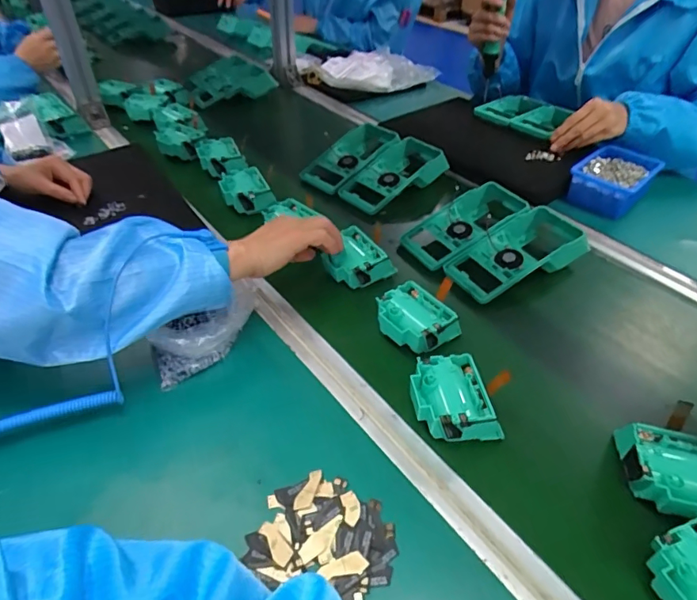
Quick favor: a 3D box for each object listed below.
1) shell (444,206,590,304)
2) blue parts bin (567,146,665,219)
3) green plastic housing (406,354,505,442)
[{"bbox_3d":[0.220,-0.063,0.627,0.195,0.044,0.088,-22,47,-19],"label":"shell"},{"bbox_3d":[0.433,-0.195,0.789,0.102,0.058,0.159,28,51,28],"label":"blue parts bin"},{"bbox_3d":[0.099,0.092,0.453,0.079,0.035,0.078,-2,42,-3],"label":"green plastic housing"}]

